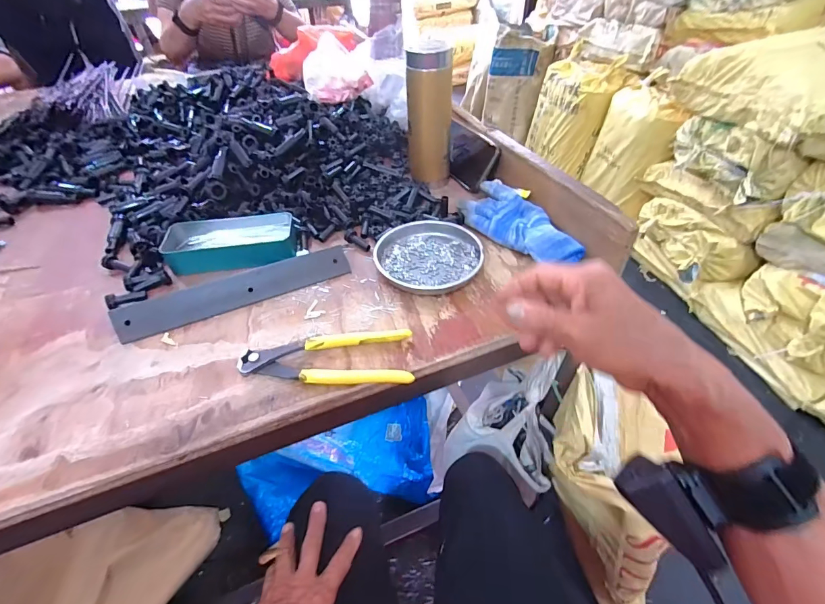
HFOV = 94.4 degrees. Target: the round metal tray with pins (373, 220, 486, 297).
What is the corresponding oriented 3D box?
[{"bbox_3d":[0.019,-0.060,0.476,0.127,0.023,0.119,0,46,0],"label":"round metal tray with pins"}]

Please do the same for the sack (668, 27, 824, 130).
[{"bbox_3d":[1.121,-0.658,1.107,0.398,0.241,0.461,-11,47,-10],"label":"sack"}]

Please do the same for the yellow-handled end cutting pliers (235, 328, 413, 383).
[{"bbox_3d":[-0.083,0.052,0.377,0.163,0.013,0.062,0,46,1],"label":"yellow-handled end cutting pliers"}]

